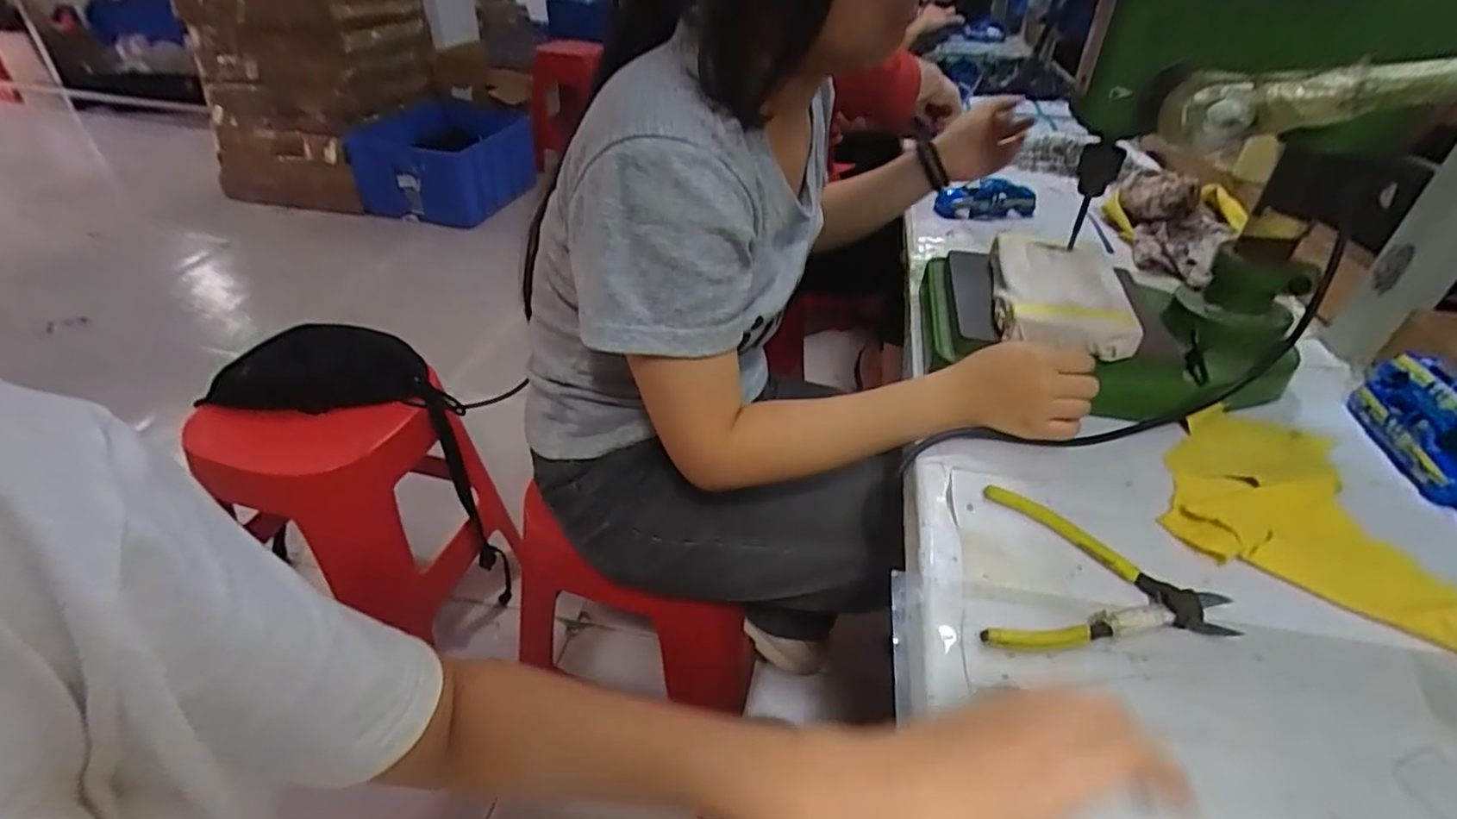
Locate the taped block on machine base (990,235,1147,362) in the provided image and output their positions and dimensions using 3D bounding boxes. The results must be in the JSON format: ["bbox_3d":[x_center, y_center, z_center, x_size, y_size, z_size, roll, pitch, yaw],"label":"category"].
[{"bbox_3d":[0.288,-0.107,0.584,0.102,0.034,0.164,10,38,8],"label":"taped block on machine base"}]

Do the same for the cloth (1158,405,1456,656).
[{"bbox_3d":[0.405,0.064,0.461,0.162,0.009,0.187,26,43,28],"label":"cloth"}]

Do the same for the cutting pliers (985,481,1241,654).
[{"bbox_3d":[0.227,0.107,0.398,0.135,0.011,0.127,13,39,15],"label":"cutting pliers"}]

